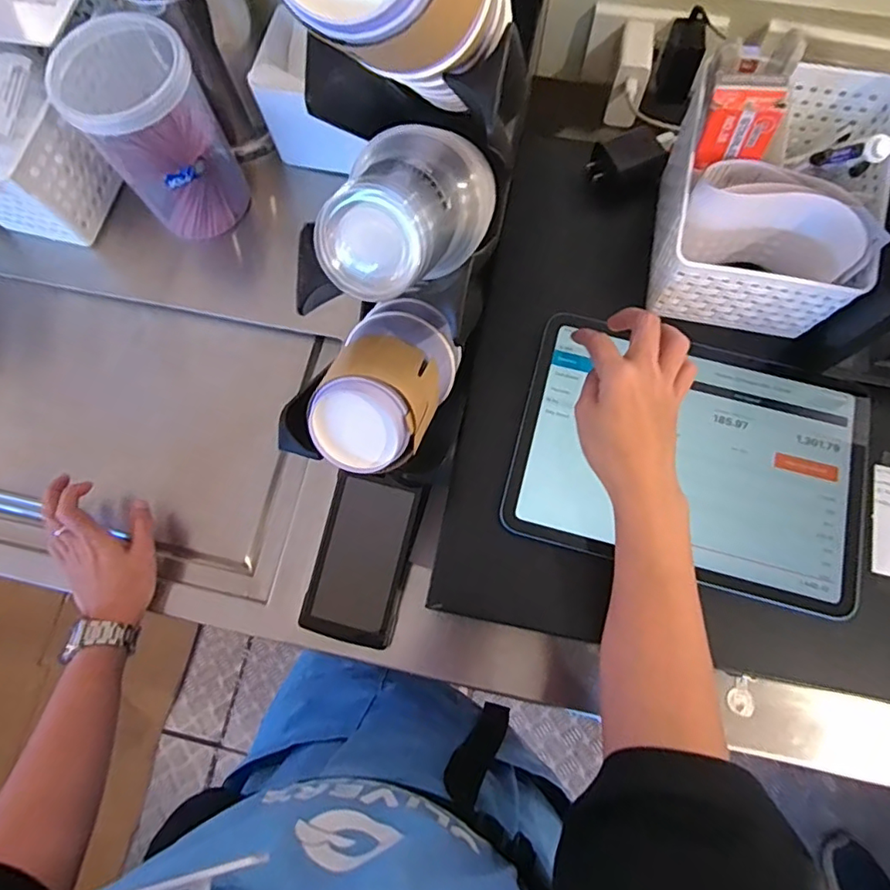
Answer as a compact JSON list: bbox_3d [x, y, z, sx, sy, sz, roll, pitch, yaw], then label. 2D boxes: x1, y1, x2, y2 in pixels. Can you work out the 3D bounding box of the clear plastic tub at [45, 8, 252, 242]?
[{"bbox_3d":[-0.279,-0.300,0.540,0.115,0.185,0.112,0,73,1],"label":"clear plastic tub"}]

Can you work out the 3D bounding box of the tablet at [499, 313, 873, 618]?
[{"bbox_3d":[0.180,0.007,0.404,0.248,0.011,0.176,14,74,5],"label":"tablet"}]

